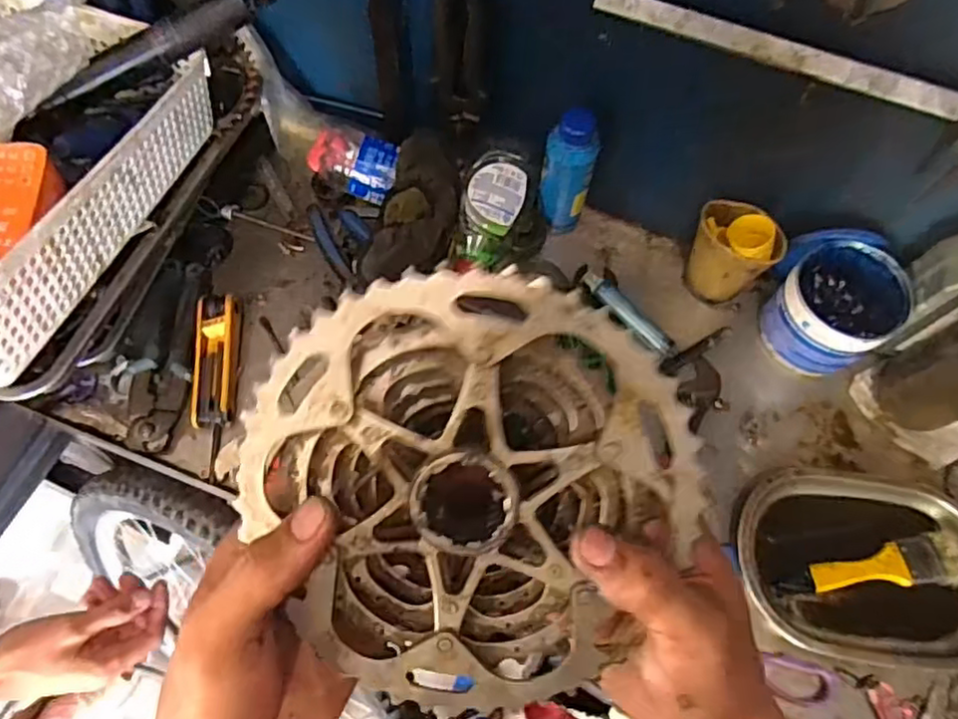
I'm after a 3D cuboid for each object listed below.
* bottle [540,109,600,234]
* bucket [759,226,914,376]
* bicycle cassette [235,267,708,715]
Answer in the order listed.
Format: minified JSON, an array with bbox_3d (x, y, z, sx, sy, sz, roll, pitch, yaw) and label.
[{"bbox_3d":[0.087,-0.184,0.648,0.050,0.151,0.043,15,66,5],"label":"bottle"},{"bbox_3d":[0.335,-0.058,0.631,0.115,0.089,0.114,1,65,-1],"label":"bucket"},{"bbox_3d":[-0.004,0.052,0.275,0.173,0.043,0.170,1,101,4],"label":"bicycle cassette"}]

